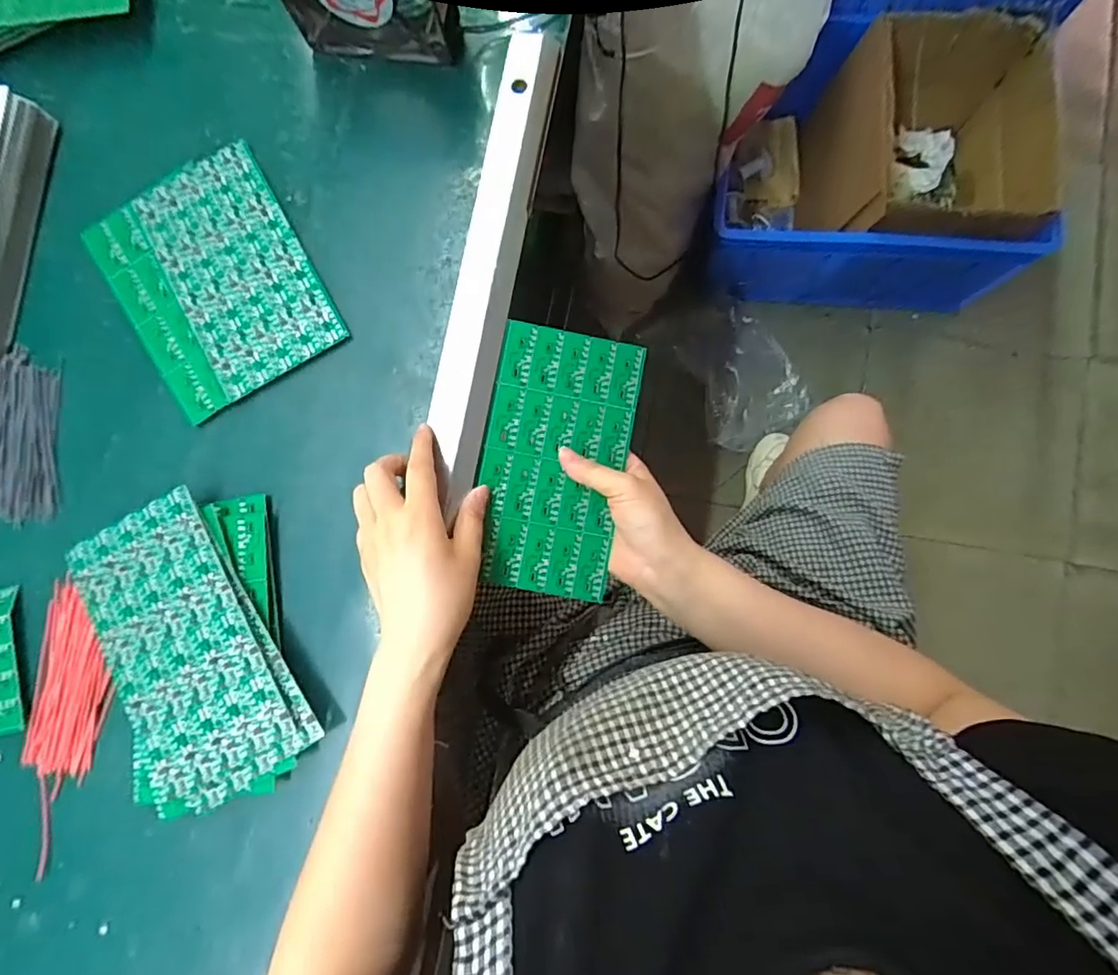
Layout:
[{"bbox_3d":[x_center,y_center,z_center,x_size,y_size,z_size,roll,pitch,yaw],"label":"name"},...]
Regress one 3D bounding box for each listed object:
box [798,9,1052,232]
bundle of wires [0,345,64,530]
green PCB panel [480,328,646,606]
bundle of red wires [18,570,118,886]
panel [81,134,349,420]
[{"bbox_3d":[0.623,-0.570,0.981,0.300,0.249,0.367,1,83,3],"label":"box"},{"bbox_3d":[-0.422,-0.039,0.437,0.063,0.009,0.139,-4,84,2],"label":"bundle of wires"},{"bbox_3d":[-0.003,-0.021,0.412,0.102,0.004,0.189,10,86,-3],"label":"green PCB panel"},{"bbox_3d":[-0.357,0.168,0.408,0.058,0.006,0.194,-1,84,2],"label":"bundle of red wires"},{"bbox_3d":[-0.267,-0.160,0.439,0.143,0.009,0.187,-31,84,-1],"label":"panel"}]

